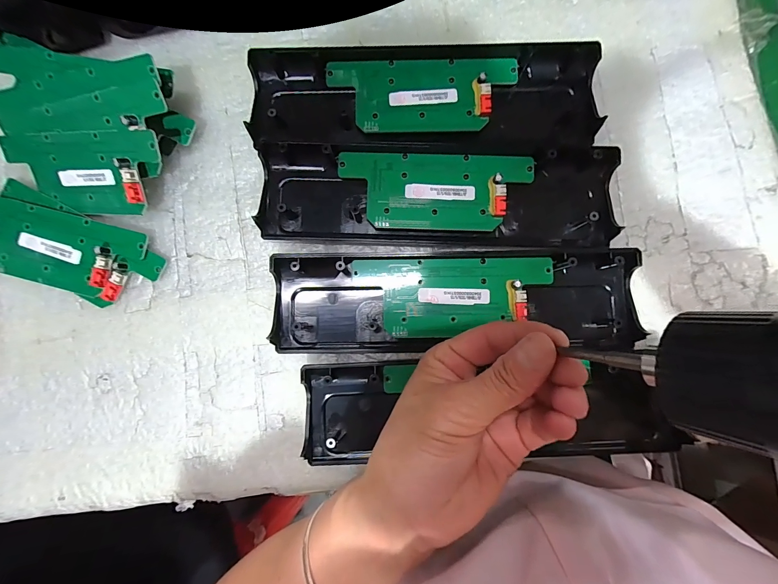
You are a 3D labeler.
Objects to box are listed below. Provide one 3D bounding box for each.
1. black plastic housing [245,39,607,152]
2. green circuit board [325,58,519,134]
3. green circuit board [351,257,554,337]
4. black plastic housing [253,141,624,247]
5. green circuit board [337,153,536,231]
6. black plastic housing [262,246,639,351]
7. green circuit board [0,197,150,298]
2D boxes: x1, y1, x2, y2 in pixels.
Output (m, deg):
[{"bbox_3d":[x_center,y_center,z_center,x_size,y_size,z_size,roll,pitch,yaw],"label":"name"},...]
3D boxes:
[{"bbox_3d":[0.025,-0.146,0.243,0.246,0.019,0.084,-1,85,1],"label":"black plastic housing"},{"bbox_3d":[0.024,-0.143,0.243,0.133,0.011,0.054,-1,85,1],"label":"green circuit board"},{"bbox_3d":[0.044,0.003,0.233,0.134,0.013,0.053,-1,85,1],"label":"green circuit board"},{"bbox_3d":[0.033,-0.073,0.240,0.247,0.015,0.070,2,85,1],"label":"black plastic housing"},{"bbox_3d":[0.033,-0.072,0.238,0.134,0.012,0.054,1,85,1],"label":"green circuit board"},{"bbox_3d":[0.045,0.007,0.234,0.245,0.017,0.068,-1,85,1],"label":"black plastic housing"},{"bbox_3d":[-0.249,-0.033,0.247,0.134,0.014,0.054,14,86,2],"label":"green circuit board"}]

